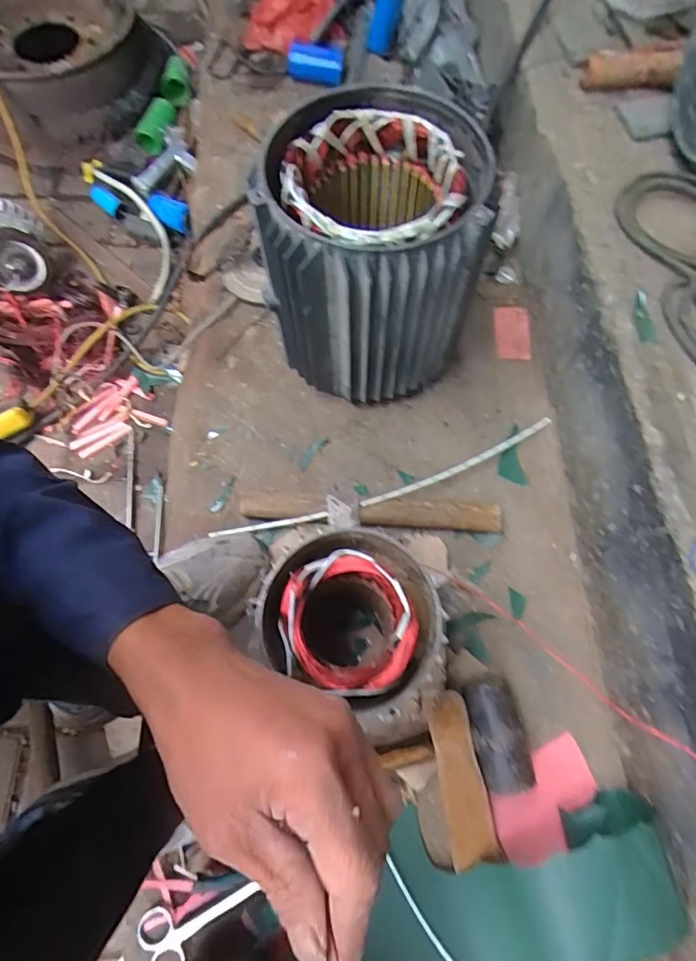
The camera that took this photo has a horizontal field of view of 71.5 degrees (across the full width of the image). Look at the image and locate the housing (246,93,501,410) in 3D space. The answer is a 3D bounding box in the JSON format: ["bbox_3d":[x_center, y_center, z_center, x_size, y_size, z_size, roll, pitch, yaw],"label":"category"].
[{"bbox_3d":[0.025,-0.254,0.587,0.229,0.266,0.233,5,69,-1],"label":"housing"}]

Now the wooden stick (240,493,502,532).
[{"bbox_3d":[0.027,0.038,0.595,0.316,0.033,0.032,4,69,-1],"label":"wooden stick"}]

